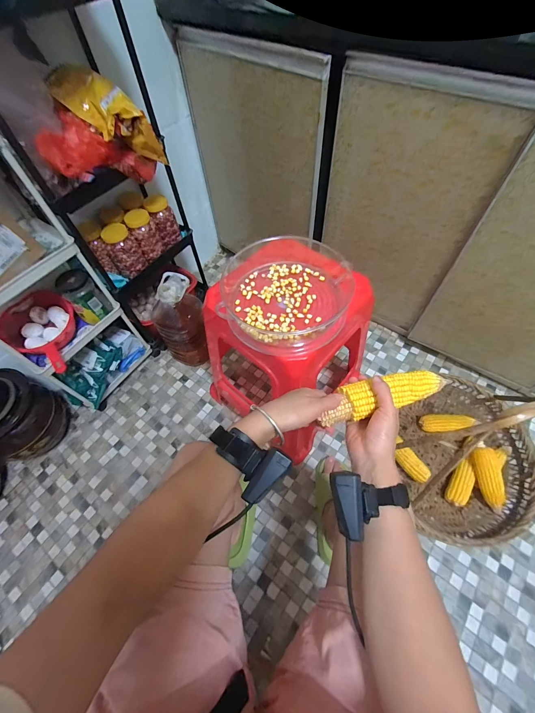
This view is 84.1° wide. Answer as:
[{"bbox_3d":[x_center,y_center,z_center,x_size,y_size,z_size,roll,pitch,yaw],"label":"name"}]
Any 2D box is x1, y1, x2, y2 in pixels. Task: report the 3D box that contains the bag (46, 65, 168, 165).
[{"bbox_3d":[-0.347,-0.540,0.663,0.221,0.107,0.103,34,65,-6],"label":"bag"}]

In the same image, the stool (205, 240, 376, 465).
[{"bbox_3d":[0.050,0.003,0.787,0.297,0.480,0.294,28,65,19],"label":"stool"}]

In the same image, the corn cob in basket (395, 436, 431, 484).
[{"bbox_3d":[0.390,0.287,0.808,0.047,0.040,0.114,-28,61,-12],"label":"corn cob in basket"}]

